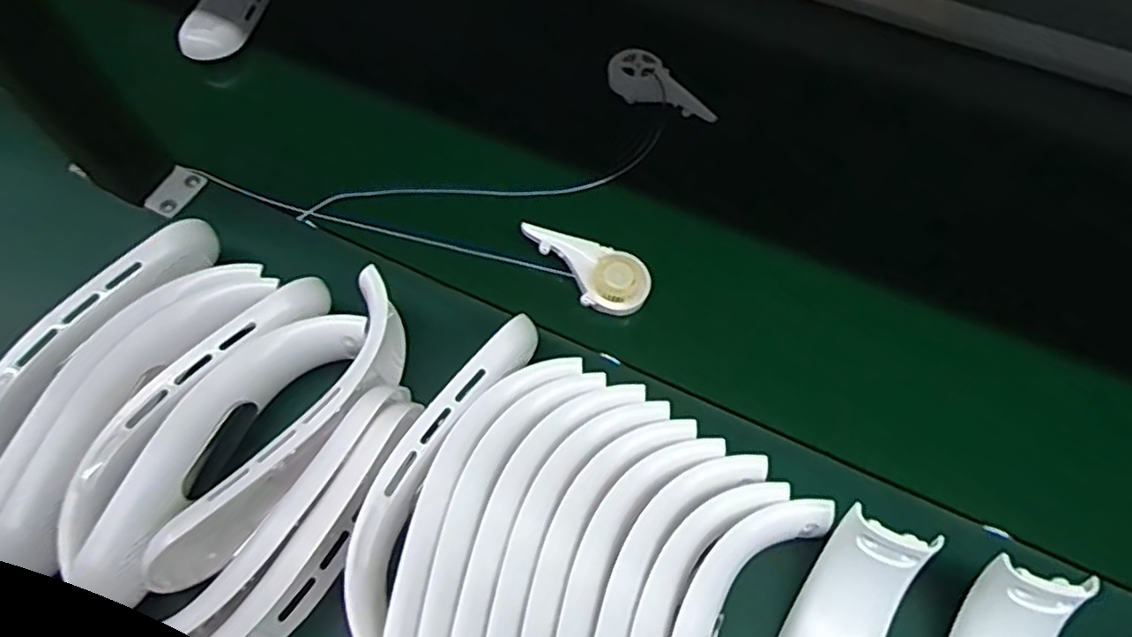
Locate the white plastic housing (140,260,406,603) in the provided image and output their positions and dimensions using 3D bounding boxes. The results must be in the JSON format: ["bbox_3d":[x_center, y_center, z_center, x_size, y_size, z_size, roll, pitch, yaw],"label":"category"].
[{"bbox_3d":[-0.150,0.064,0.385,0.053,0.052,0.199,26,65,14],"label":"white plastic housing"}]

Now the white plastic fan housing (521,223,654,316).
[{"bbox_3d":[0.012,-0.032,0.458,0.091,0.009,0.044,18,77,2],"label":"white plastic fan housing"}]

